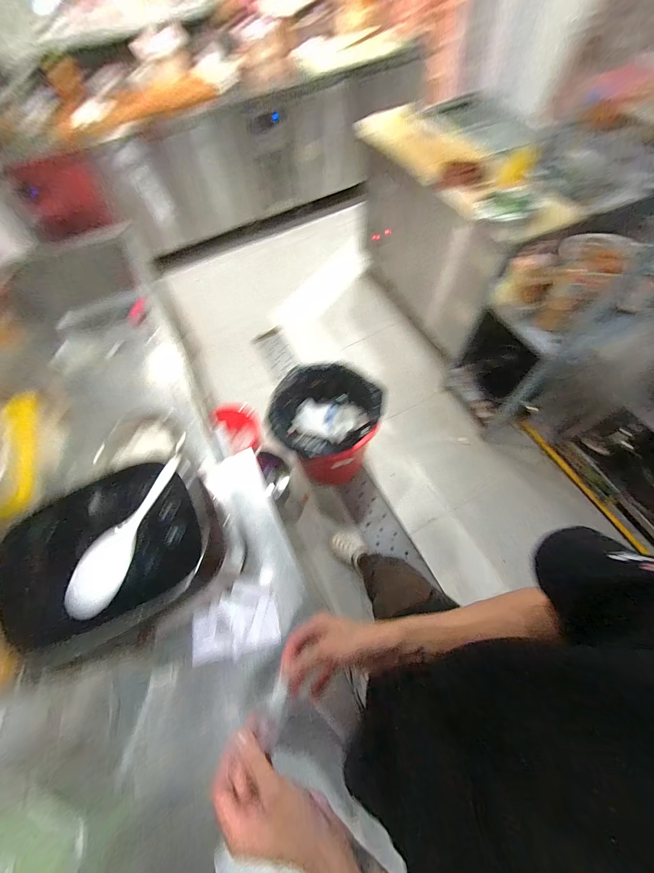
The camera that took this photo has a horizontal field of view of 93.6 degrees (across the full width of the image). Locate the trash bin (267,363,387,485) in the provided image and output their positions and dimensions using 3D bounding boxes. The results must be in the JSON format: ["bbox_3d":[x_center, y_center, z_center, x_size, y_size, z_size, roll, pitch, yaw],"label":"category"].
[{"bbox_3d":[0.006,-0.057,1.451,0.442,0.419,0.441,-1,63,3],"label":"trash bin"}]

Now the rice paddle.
[{"bbox_3d":[-0.310,0.144,0.479,0.071,0.018,0.244,18,66,12],"label":"rice paddle"}]

